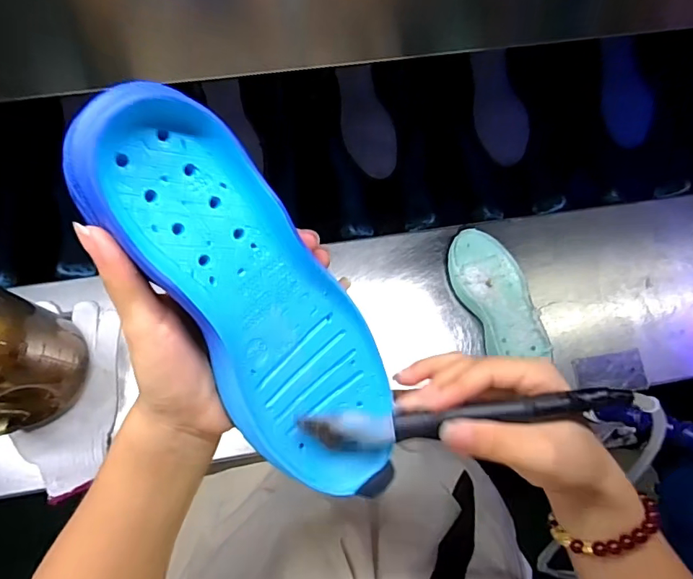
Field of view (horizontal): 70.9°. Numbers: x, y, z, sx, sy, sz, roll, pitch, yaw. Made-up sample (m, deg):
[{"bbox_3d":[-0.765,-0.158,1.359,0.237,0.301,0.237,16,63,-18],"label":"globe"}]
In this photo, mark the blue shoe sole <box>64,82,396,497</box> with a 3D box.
[{"bbox_3d":[-0.042,0.012,0.254,0.083,0.027,0.234,-36,112,-13],"label":"blue shoe sole"}]

